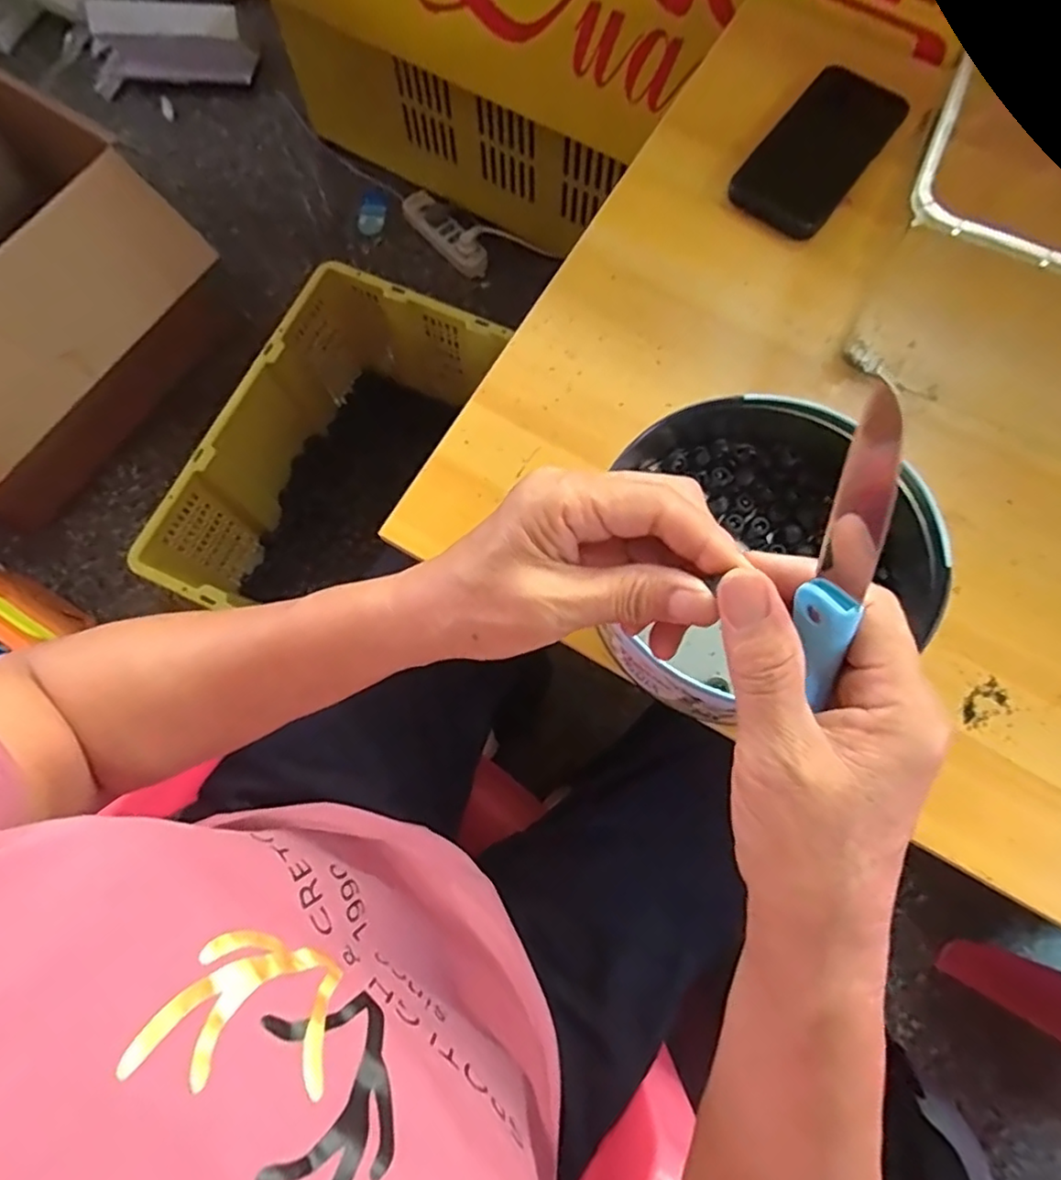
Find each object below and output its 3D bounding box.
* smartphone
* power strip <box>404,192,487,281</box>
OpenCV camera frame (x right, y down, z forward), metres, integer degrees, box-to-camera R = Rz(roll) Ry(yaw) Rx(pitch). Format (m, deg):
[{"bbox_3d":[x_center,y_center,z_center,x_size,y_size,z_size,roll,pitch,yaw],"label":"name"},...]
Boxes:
[{"bbox_3d":[0.237,-0.360,0.506,0.077,0.013,0.181,36,78,8],"label":"smartphone"},{"bbox_3d":[-0.157,-0.637,1.118,0.061,0.033,0.201,-42,80,-10],"label":"power strip"}]

